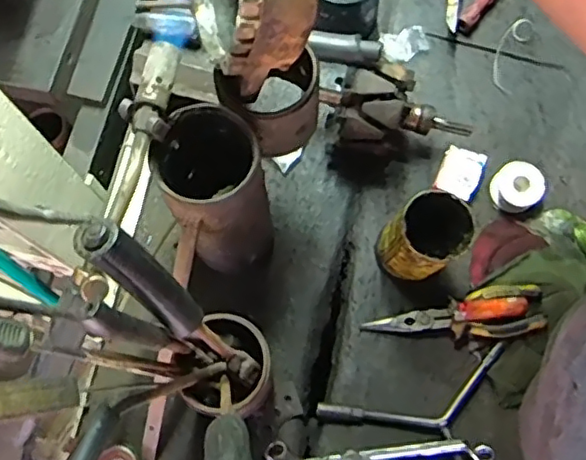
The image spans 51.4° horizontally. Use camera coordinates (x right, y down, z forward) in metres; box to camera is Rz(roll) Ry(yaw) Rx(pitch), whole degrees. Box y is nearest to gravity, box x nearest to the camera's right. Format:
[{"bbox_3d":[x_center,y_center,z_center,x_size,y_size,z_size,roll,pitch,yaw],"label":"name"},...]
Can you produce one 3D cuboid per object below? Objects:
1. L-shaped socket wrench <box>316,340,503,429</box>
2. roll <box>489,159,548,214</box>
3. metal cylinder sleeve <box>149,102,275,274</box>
[{"bbox_3d":[0.134,0.182,0.642,0.209,0.024,0.060,-17,73,-4],"label":"L-shaped socket wrench"},{"bbox_3d":[0.260,-0.049,0.707,0.051,0.032,0.054,0,73,1],"label":"roll"},{"bbox_3d":[-0.067,-0.027,0.583,0.083,0.214,0.090,0,73,1],"label":"metal cylinder sleeve"}]

